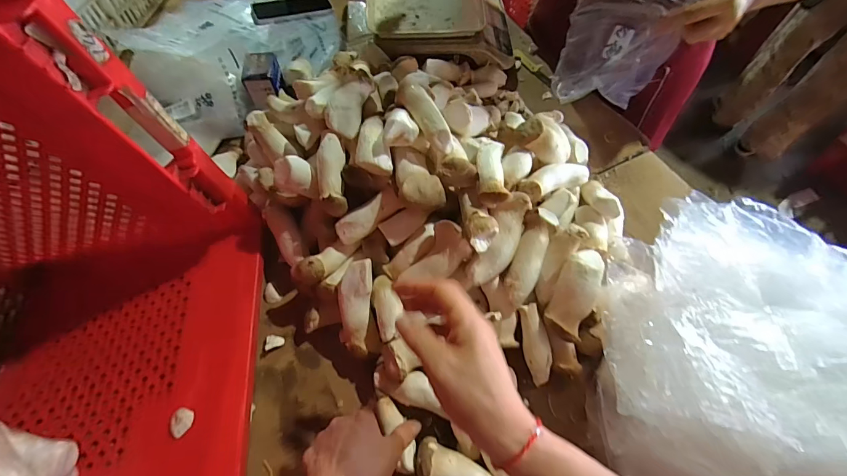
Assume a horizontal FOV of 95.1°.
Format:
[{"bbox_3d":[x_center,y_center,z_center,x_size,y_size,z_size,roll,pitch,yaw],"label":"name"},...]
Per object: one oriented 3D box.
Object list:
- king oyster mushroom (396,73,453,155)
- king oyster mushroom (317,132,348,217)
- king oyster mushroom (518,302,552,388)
[{"bbox_3d":[-0.001,-0.147,0.450,0.038,0.037,0.101,-18,62,-11],"label":"king oyster mushroom"},{"bbox_3d":[-0.109,-0.075,0.456,0.032,0.025,0.095,-5,83,-3],"label":"king oyster mushroom"},{"bbox_3d":[0.132,0.125,0.455,0.026,0.020,0.092,-8,84,-5],"label":"king oyster mushroom"}]

